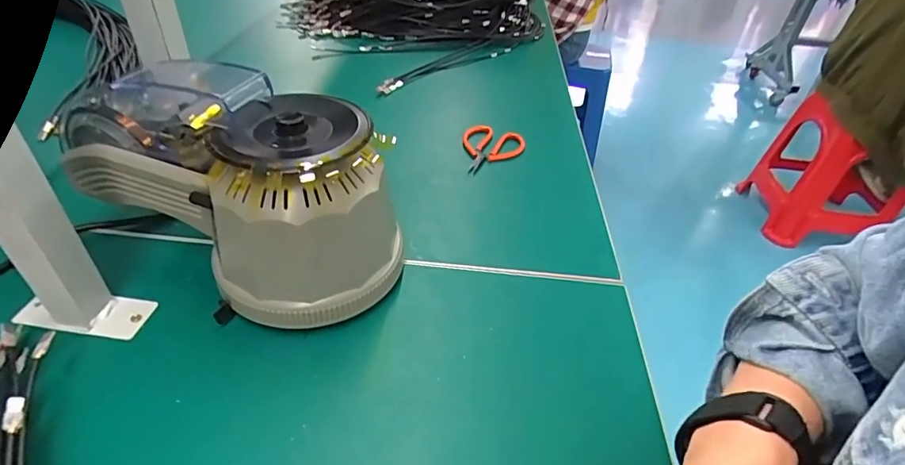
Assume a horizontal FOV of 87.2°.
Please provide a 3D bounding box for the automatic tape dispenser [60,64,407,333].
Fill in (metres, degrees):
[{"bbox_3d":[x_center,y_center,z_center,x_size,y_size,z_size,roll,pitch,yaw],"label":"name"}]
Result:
[{"bbox_3d":[-0.187,-0.038,0.407,0.286,0.148,0.131,22,43,18],"label":"automatic tape dispenser"}]

